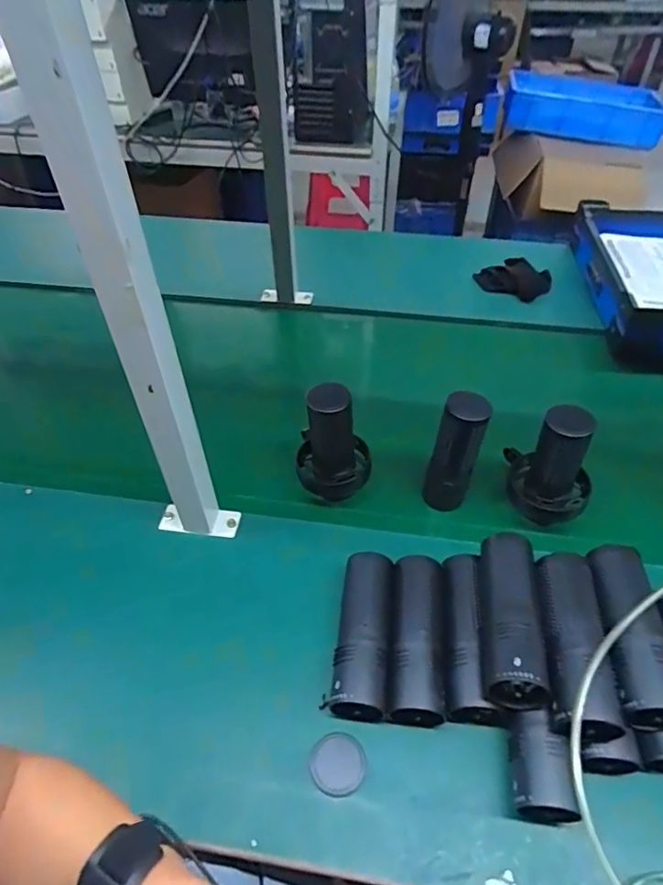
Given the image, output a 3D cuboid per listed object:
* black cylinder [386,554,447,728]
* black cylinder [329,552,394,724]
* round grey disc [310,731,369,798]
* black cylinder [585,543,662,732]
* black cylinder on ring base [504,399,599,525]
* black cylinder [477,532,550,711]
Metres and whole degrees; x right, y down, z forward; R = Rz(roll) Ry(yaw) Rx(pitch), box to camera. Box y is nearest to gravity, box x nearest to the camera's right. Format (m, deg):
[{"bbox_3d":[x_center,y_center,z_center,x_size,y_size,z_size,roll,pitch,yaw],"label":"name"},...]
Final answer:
[{"bbox_3d":[0.089,0.205,0.568,0.058,0.052,0.170,5,48,4],"label":"black cylinder"},{"bbox_3d":[0.035,0.202,0.568,0.055,0.050,0.166,5,48,5],"label":"black cylinder"},{"bbox_3d":[0.006,0.303,0.502,0.051,0.011,0.053,0,48,0],"label":"round grey disc"},{"bbox_3d":[0.283,0.175,0.514,0.062,0.050,0.168,3,48,3],"label":"black cylinder"},{"bbox_3d":[0.270,0.020,0.651,0.110,0.153,0.083,22,51,19],"label":"black cylinder on ring base"},{"bbox_3d":[0.174,0.167,0.531,0.059,0.066,0.170,5,48,5],"label":"black cylinder"}]

